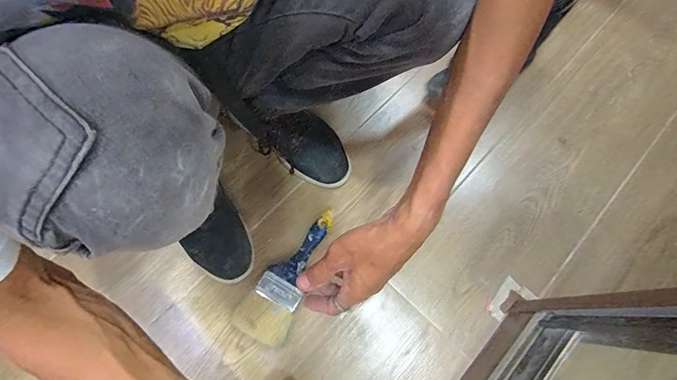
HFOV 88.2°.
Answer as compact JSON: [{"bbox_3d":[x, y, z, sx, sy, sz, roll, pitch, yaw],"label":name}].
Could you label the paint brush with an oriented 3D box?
[{"bbox_3d":[-0.070,0.127,0.541,0.076,0.012,0.216,30,69,11],"label":"paint brush"}]

